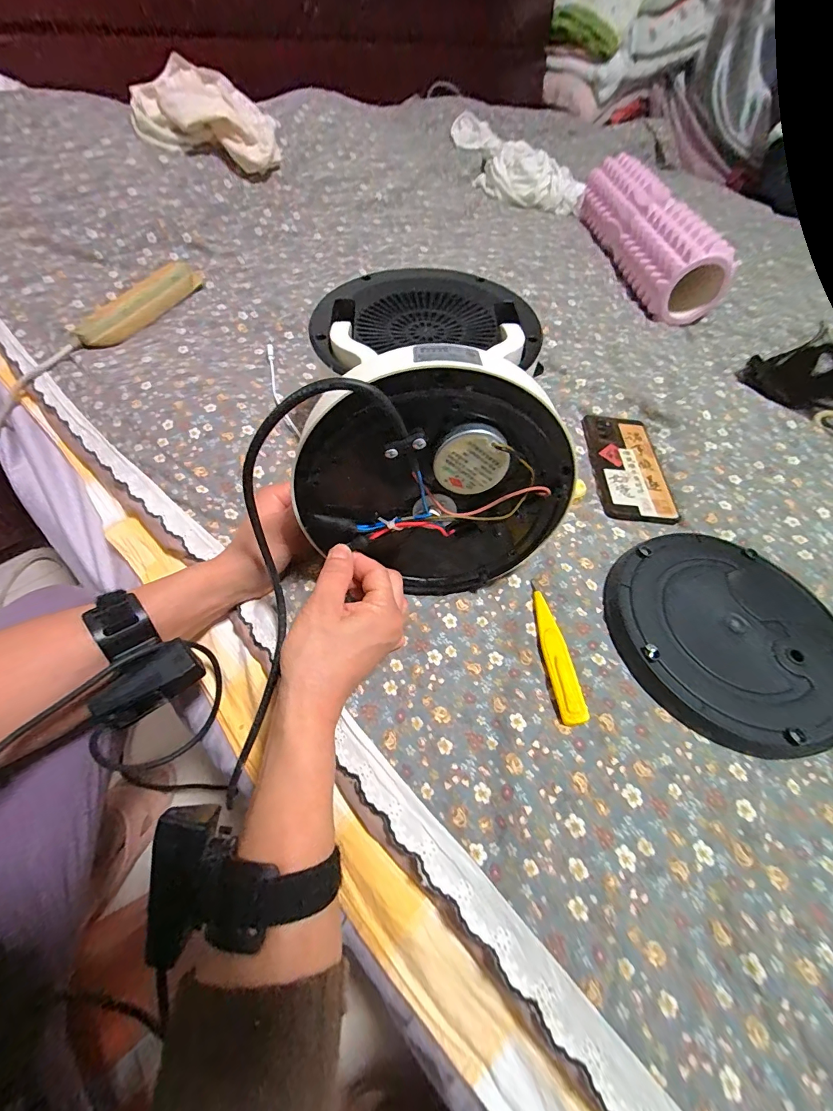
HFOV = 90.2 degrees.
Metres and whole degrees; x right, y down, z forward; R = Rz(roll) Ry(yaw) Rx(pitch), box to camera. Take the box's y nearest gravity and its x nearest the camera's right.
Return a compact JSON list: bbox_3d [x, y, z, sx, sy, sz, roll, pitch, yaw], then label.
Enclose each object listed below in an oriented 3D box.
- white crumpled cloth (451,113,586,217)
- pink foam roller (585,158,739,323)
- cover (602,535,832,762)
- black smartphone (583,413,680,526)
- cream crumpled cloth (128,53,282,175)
[{"bbox_3d":[0.213,-0.947,0.979,0.201,0.069,0.475,-7,56,-12],"label":"white crumpled cloth"},{"bbox_3d":[0.432,-0.615,0.791,0.108,0.109,0.420,-3,56,-9],"label":"pink foam roller"},{"bbox_3d":[0.256,0.063,0.344,0.185,0.020,0.181,3,55,-5],"label":"cover"},{"bbox_3d":[0.241,-0.103,0.474,0.079,0.009,0.164,6,55,-3],"label":"black smartphone"},{"bbox_3d":[-0.322,-0.671,0.639,0.197,0.096,0.096,-11,57,-14],"label":"cream crumpled cloth"}]

